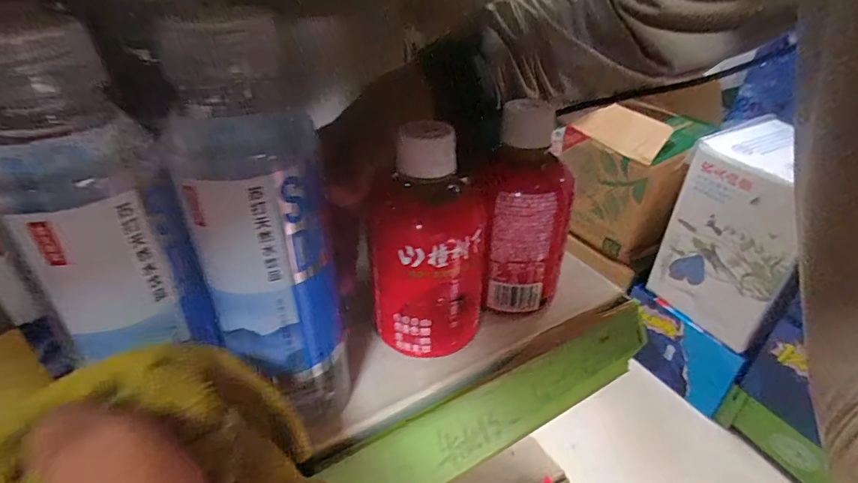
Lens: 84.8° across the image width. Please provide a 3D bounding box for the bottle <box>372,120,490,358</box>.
[{"bbox_3d":[0.002,0.005,0.266,0.062,0.123,0.050,6,37,7],"label":"bottle"}]

